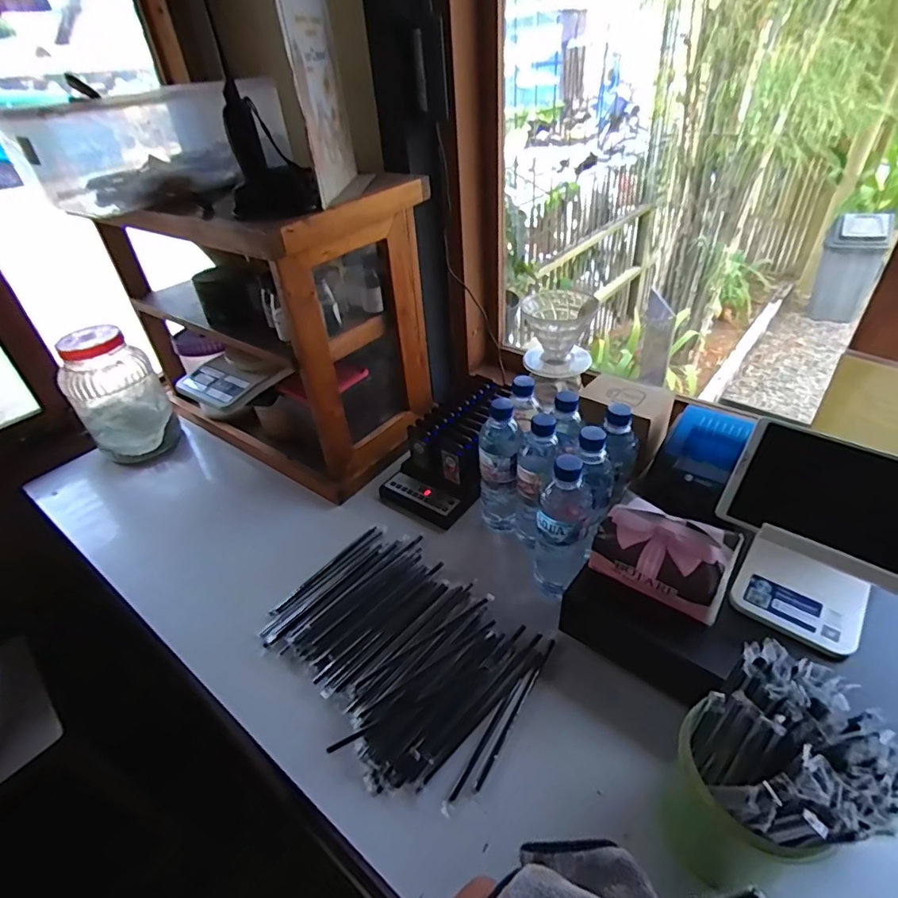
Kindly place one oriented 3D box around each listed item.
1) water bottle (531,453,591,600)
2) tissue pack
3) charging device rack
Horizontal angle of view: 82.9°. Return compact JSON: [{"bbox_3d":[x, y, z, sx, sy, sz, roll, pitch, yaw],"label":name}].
[{"bbox_3d":[0.143,0.104,0.653,0.058,0.232,0.065,5,39,12],"label":"water bottle"},{"bbox_3d":[0.247,0.117,0.583,0.138,0.072,0.086,20,45,28],"label":"tissue pack"},{"bbox_3d":[0.013,-0.009,0.882,0.150,0.111,0.255,19,44,27],"label":"charging device rack"}]

